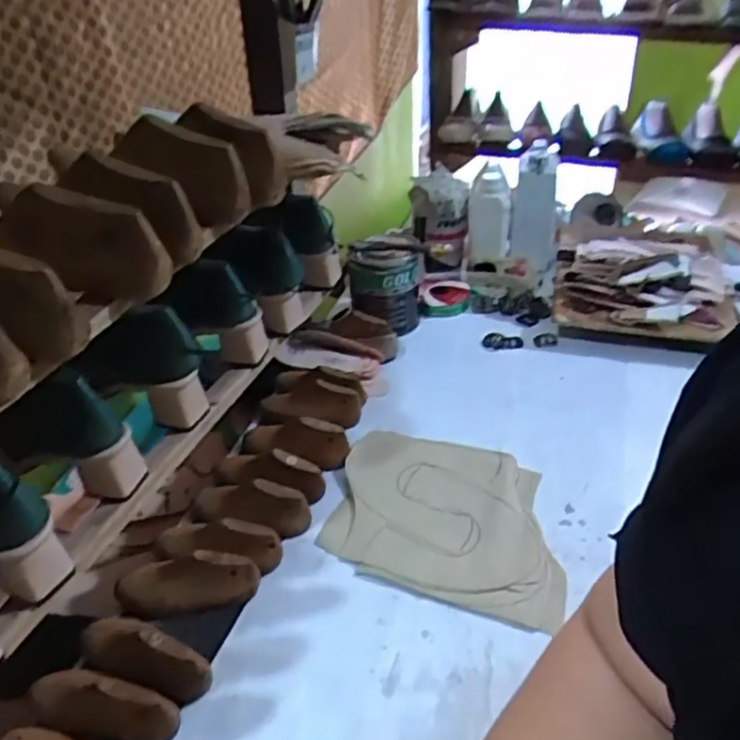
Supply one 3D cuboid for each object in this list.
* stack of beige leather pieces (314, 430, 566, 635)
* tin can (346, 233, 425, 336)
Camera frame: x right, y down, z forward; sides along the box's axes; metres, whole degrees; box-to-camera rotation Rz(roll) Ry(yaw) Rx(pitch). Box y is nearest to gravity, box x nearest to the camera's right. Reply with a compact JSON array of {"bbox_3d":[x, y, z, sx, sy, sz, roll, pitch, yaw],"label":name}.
[{"bbox_3d":[0.090,0.156,0.747,0.261,0.016,0.216,13,38,18],"label":"stack of beige leather pieces"},{"bbox_3d":[0.026,-0.131,1.028,0.114,0.126,0.086,0,36,0],"label":"tin can"}]

